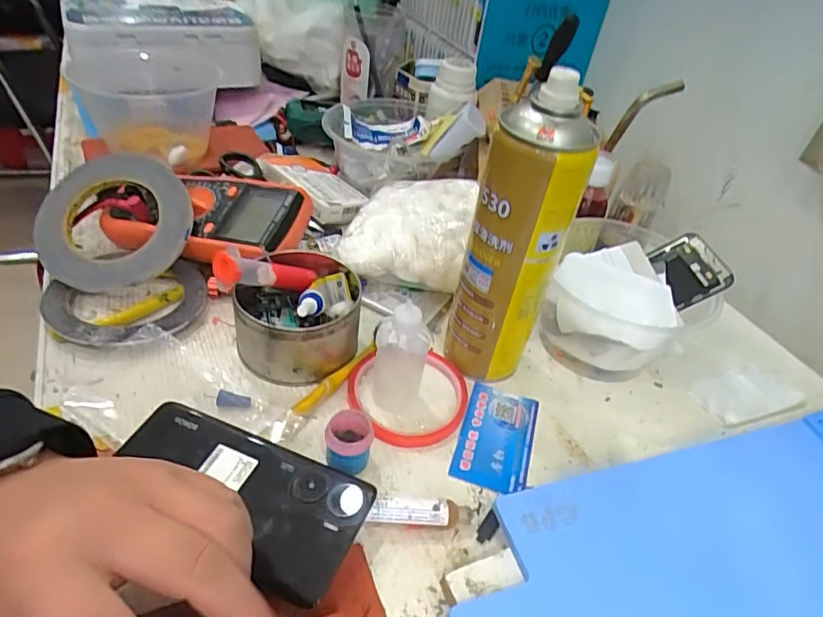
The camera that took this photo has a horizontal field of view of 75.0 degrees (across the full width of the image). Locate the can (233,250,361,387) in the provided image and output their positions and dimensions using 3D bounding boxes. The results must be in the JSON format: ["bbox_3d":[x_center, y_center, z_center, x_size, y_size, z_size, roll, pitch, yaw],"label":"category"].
[{"bbox_3d":[-0.088,-0.002,0.416,0.097,0.051,0.099,0,41,-4],"label":"can"}]

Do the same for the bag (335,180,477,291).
[{"bbox_3d":[0.000,-0.079,0.509,0.131,0.053,0.113,9,41,6],"label":"bag"}]

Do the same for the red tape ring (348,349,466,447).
[{"bbox_3d":[-0.001,0.063,0.401,0.090,0.015,0.086,6,40,-5],"label":"red tape ring"}]

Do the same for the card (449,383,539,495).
[{"bbox_3d":[0.062,0.093,0.391,0.053,0.004,0.086,16,41,8],"label":"card"}]

